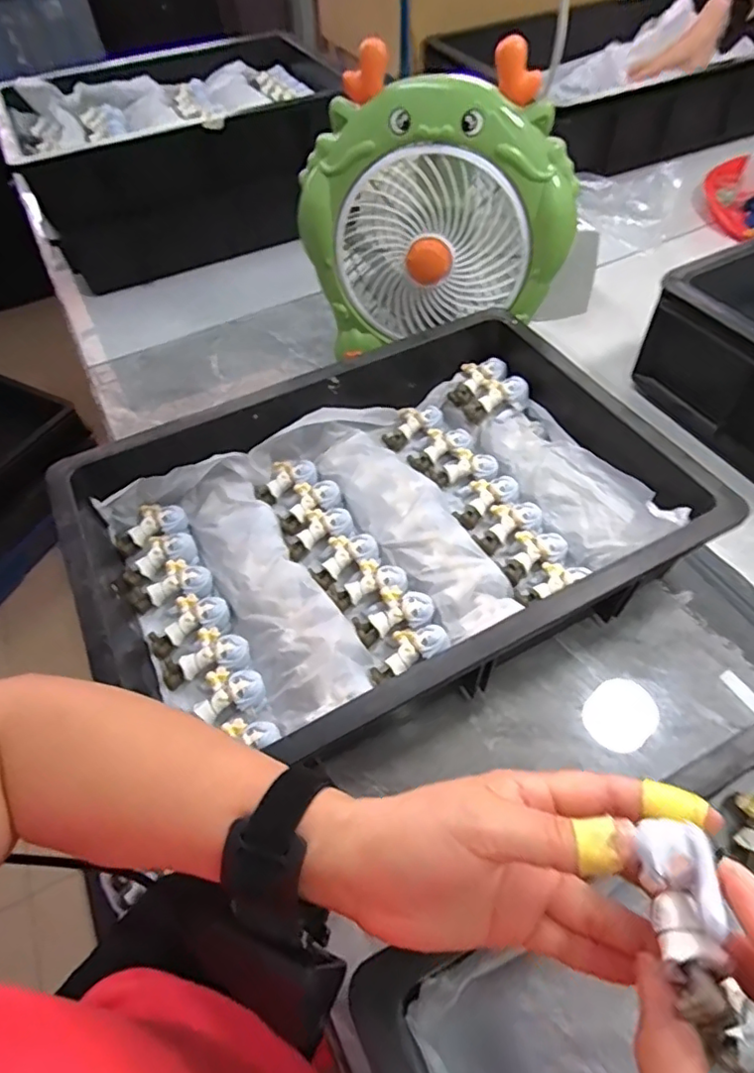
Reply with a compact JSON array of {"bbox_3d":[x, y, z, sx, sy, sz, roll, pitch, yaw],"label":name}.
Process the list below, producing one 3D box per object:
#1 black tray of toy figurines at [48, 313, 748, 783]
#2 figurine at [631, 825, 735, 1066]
[{"bbox_3d":[-0.002,-0.012,0.474,0.448,0.091,0.320,-23,55,-13],"label":"black tray of toy figurines"},{"bbox_3d":[0.108,0.134,0.198,0.020,0.020,0.064,2,48,5],"label":"figurine"}]

